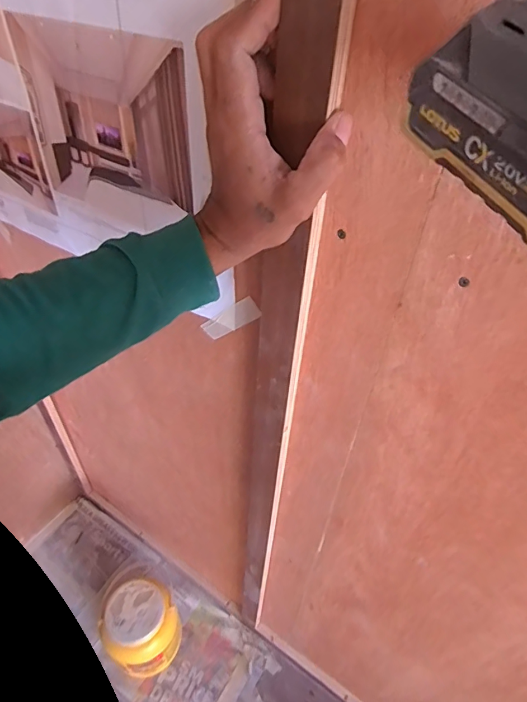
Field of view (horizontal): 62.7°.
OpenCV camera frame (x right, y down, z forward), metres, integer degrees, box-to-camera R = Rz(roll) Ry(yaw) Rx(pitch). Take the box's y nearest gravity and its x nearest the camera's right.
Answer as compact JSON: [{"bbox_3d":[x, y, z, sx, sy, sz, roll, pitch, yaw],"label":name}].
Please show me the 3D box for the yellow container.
[{"bbox_3d":[-0.257,0.599,0.928,0.141,0.201,0.140,-27,50,-29],"label":"yellow container"}]

